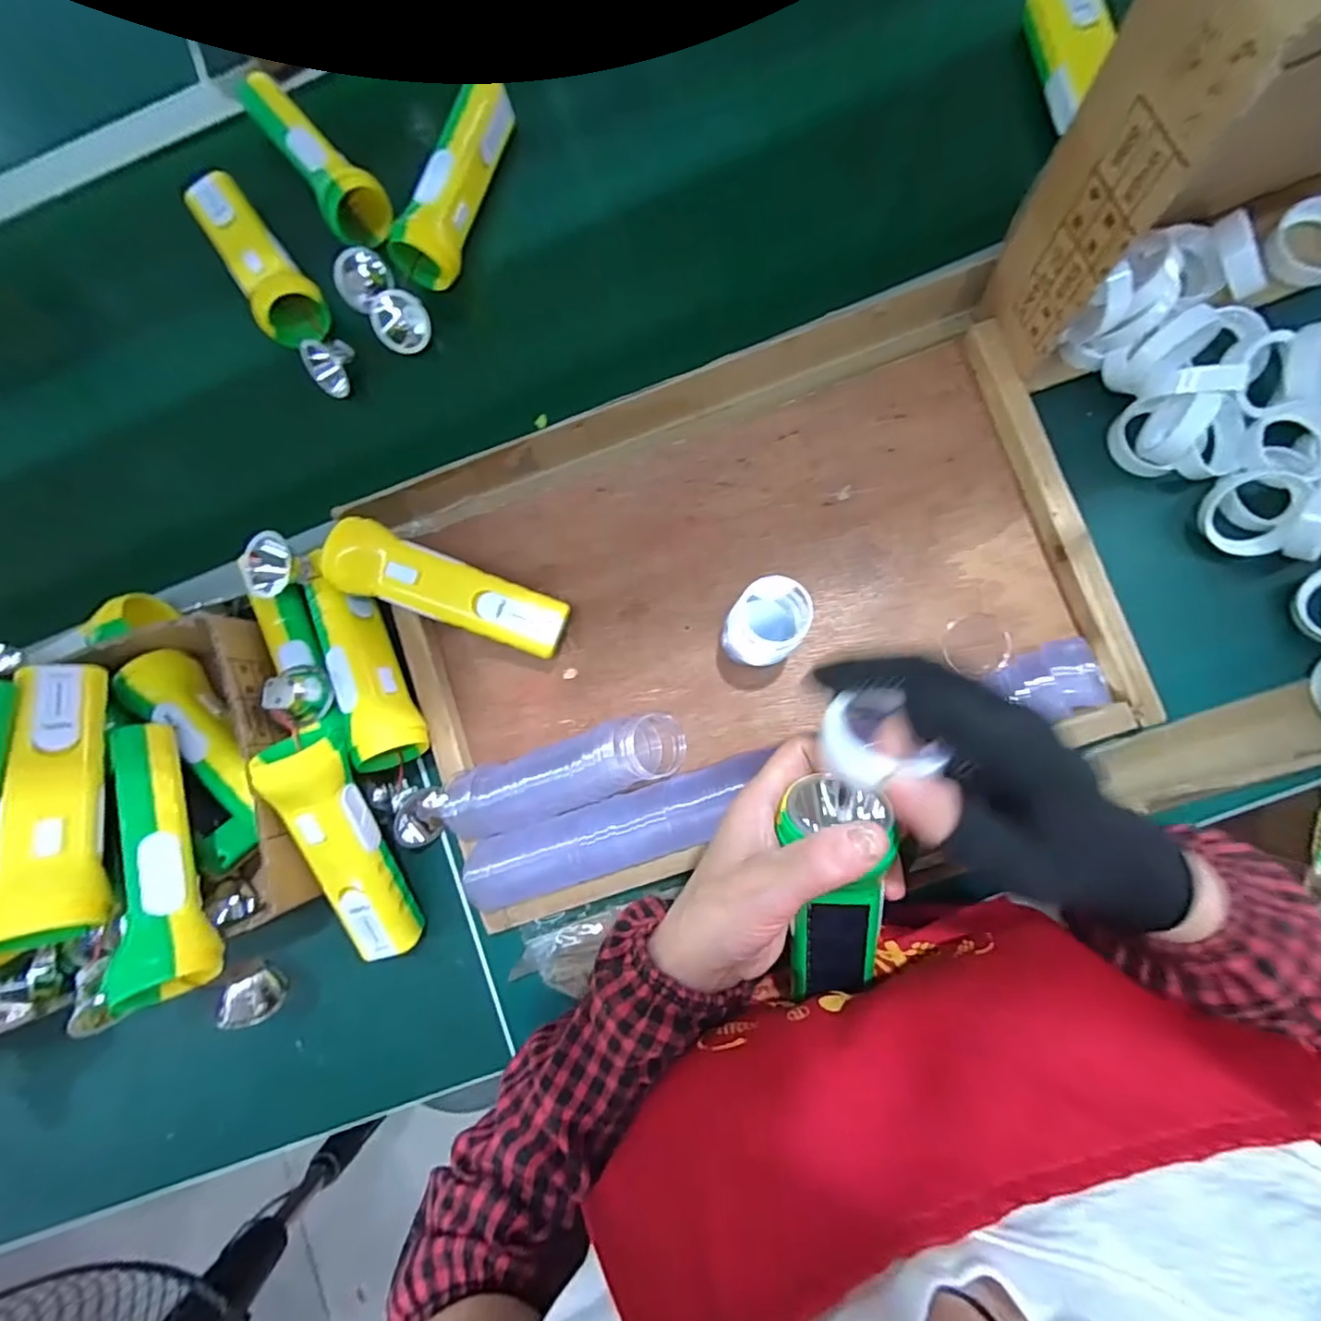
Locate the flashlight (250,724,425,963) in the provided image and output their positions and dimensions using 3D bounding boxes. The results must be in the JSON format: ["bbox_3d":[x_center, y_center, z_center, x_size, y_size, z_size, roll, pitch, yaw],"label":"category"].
[{"bbox_3d":[-0.209,0.125,0.395,0.047,0.044,0.160,-18,105,2],"label":"flashlight"}]

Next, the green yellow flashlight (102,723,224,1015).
[{"bbox_3d":[-0.307,0.116,0.351,0.041,0.045,0.164,-26,69,1],"label":"green yellow flashlight"}]

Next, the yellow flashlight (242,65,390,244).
[{"bbox_3d":[-0.289,-0.421,0.476,0.049,0.042,0.167,-38,82,0],"label":"yellow flashlight"}]

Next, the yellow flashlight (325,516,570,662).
[{"bbox_3d":[-0.147,-0.047,0.406,0.157,0.049,0.046,21,86,7],"label":"yellow flashlight"}]

